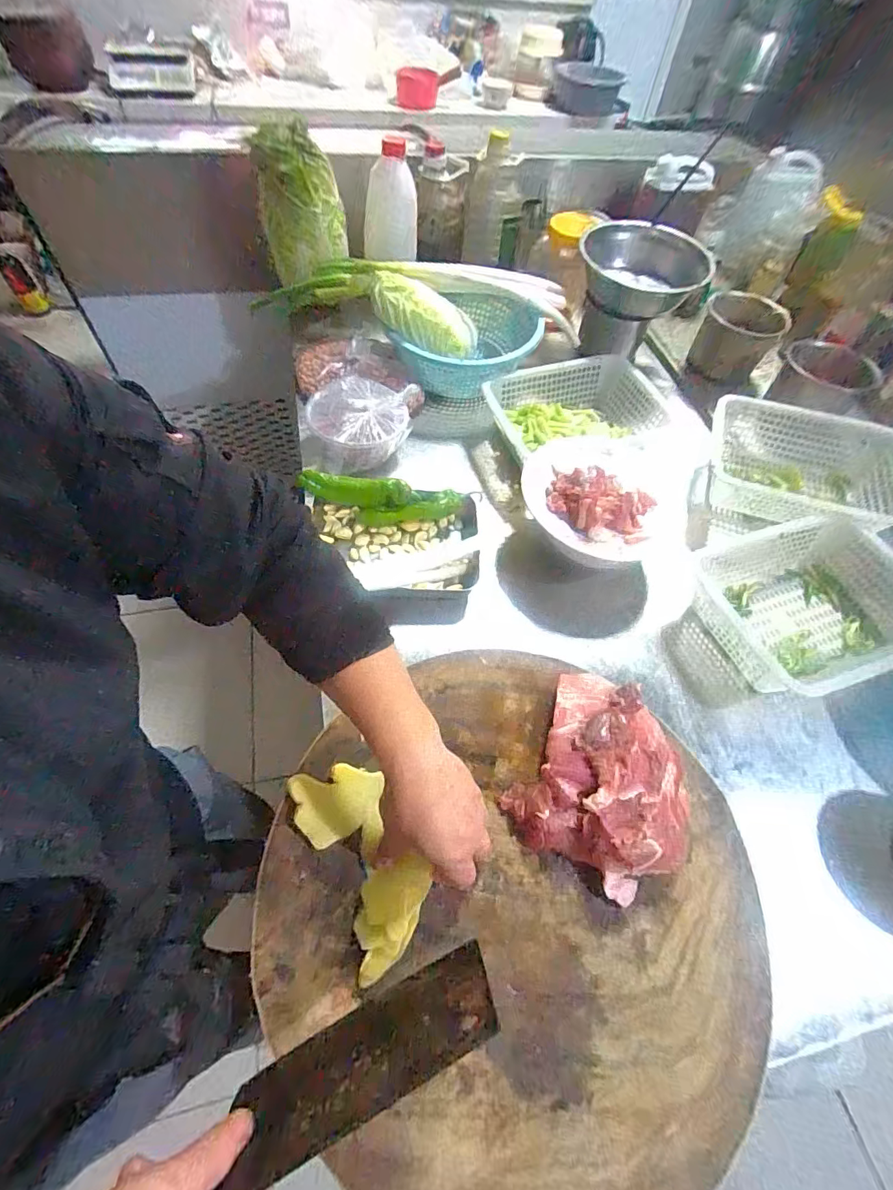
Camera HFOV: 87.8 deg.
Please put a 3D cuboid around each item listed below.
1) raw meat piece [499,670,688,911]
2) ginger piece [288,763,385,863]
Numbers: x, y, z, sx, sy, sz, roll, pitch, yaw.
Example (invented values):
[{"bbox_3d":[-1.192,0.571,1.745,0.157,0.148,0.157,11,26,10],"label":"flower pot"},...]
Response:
[{"bbox_3d":[0.166,0.180,0.462,0.158,0.052,0.187,29,61,13],"label":"raw meat piece"},{"bbox_3d":[-0.106,0.205,0.441,0.081,0.016,0.079,-3,59,-7],"label":"ginger piece"}]

